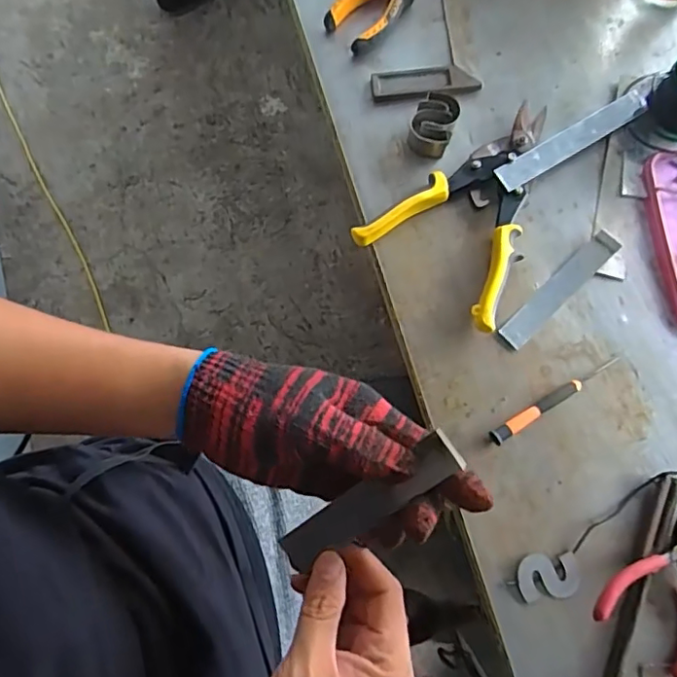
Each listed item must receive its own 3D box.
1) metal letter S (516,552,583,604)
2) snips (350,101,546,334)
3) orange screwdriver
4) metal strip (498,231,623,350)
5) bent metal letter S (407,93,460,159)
[{"bbox_3d":[0.182,0.206,0.487,0.054,0.004,0.037,-7,80,-2],"label":"metal letter S"},{"bbox_3d":[0.141,-0.141,0.546,0.148,0.023,0.227,35,81,6],"label":"snips"},{"bbox_3d":[0.198,0.054,0.515,0.139,0.009,0.014,-33,81,-6],"label":"orange screwdriver"},{"bbox_3d":[0.211,-0.047,0.537,0.142,0.008,0.025,-43,83,-7],"label":"metal strip"},{"bbox_3d":[0.093,-0.212,0.557,0.042,0.026,0.057,20,80,3],"label":"bent metal letter S"}]

